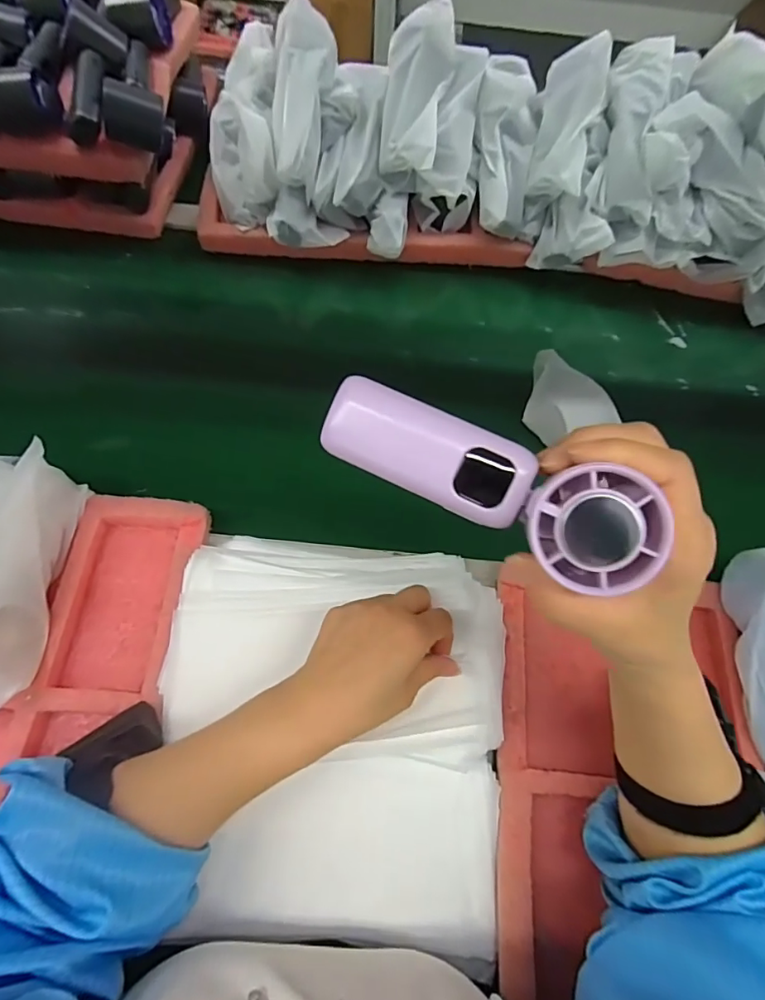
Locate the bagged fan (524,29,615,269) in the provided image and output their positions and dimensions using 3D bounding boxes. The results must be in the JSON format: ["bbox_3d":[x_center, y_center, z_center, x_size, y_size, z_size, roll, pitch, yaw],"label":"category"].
[{"bbox_3d":[0.217,-0.400,0.570,0.088,0.065,0.233,2,96,-2],"label":"bagged fan"}]

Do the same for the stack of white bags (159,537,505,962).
[{"bbox_3d":[-0.036,0.161,0.375,0.254,0.054,0.277,6,64,0],"label":"stack of white bags"}]

